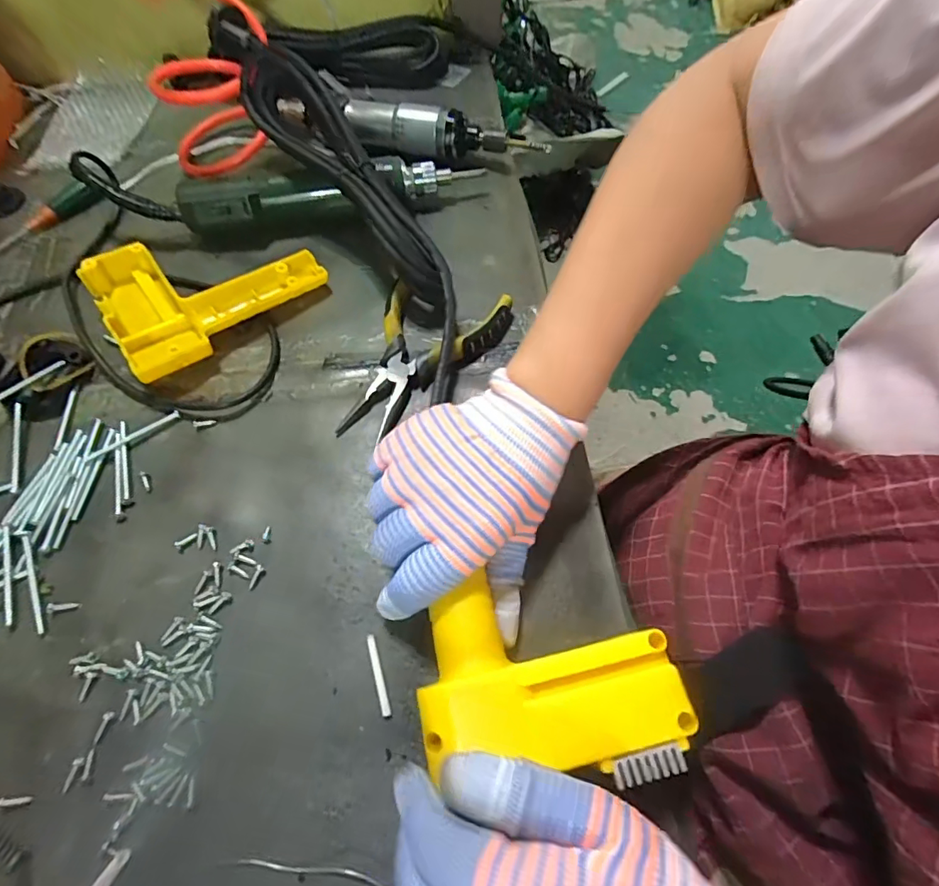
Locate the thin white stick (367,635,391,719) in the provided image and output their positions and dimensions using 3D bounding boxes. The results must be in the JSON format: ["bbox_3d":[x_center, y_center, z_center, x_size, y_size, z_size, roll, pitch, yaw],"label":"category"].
[{"bbox_3d":[-0.048,0.123,0.262,0.005,0.004,0.041,-16,63,-8],"label":"thin white stick"}]

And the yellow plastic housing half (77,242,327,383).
[{"bbox_3d":[-0.200,-0.122,0.378,0.149,0.031,0.111,-39,68,-18],"label":"yellow plastic housing half"}]

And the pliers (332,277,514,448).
[{"bbox_3d":[-0.027,-0.058,0.350,0.089,0.018,0.127,13,63,7],"label":"pliers"}]

